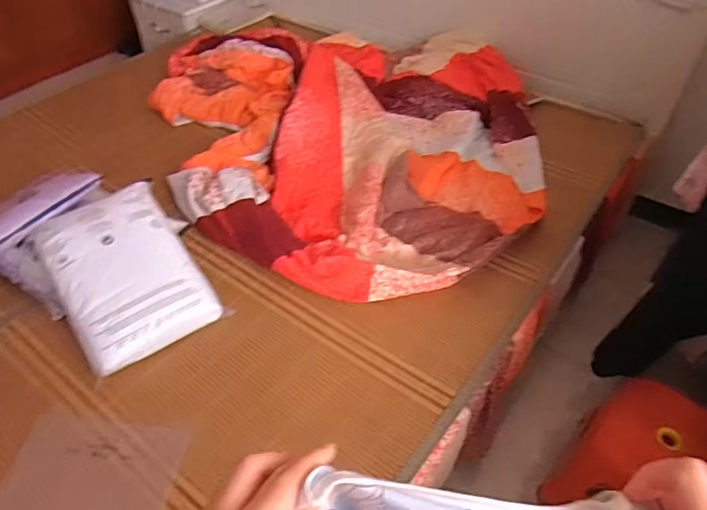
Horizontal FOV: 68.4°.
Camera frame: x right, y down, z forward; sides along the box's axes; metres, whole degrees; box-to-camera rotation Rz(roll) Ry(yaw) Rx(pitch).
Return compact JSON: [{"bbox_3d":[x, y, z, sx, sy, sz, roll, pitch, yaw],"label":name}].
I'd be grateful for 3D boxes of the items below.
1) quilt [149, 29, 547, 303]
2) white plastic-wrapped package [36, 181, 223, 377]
[{"bbox_3d":[0.015,-0.412,1.578,1.077,0.107,1.288,-16,48,-14],"label":"quilt"},{"bbox_3d":[-0.475,0.027,1.087,0.255,0.066,0.365,-26,78,-30],"label":"white plastic-wrapped package"}]

